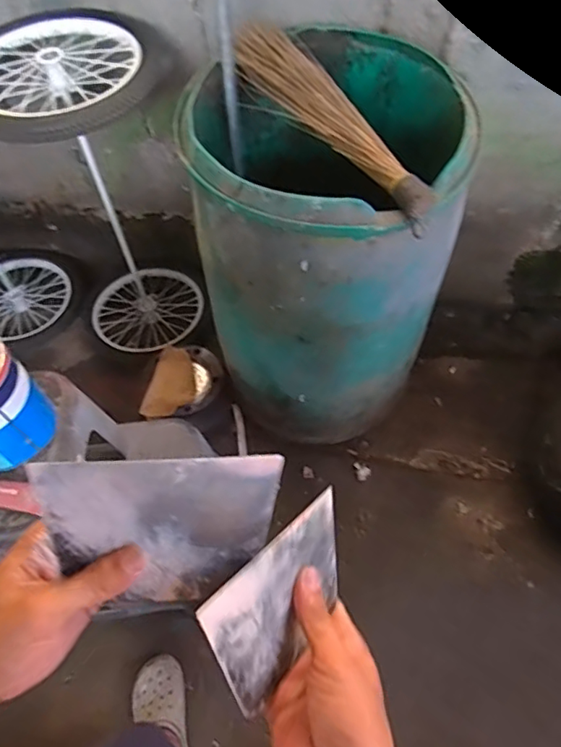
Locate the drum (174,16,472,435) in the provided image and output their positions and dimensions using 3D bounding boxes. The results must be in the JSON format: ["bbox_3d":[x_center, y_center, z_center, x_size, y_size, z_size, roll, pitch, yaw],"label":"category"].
[{"bbox_3d":[0.089,-0.261,1.345,0.533,0.820,0.557,-2,58,2],"label":"drum"}]

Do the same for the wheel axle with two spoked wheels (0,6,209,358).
[{"bbox_3d":[-0.449,-0.441,1.533,0.441,0.872,0.421,-9,58,-3],"label":"wheel axle with two spoked wheels"}]

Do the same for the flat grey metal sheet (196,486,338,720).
[{"bbox_3d":[0.003,0.156,0.381,0.006,0.095,0.139,4,23,39],"label":"flat grey metal sheet"}]

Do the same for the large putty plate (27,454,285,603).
[{"bbox_3d":[-0.072,0.099,0.342,0.140,0.096,0.004,-1,15,-8],"label":"large putty plate"}]

